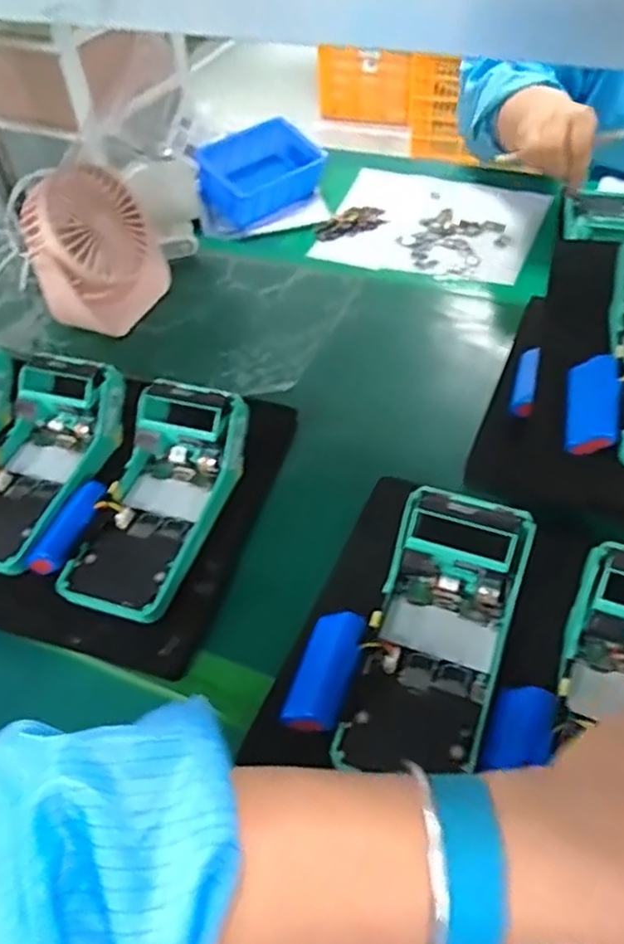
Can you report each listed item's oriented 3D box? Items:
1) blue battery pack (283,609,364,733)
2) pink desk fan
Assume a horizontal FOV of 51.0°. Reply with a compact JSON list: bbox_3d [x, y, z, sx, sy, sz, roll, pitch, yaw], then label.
[{"bbox_3d":[0.008,0.114,0.376,0.032,0.020,0.070,15,51,16],"label":"blue battery pack"},{"bbox_3d":[-0.199,-0.207,0.627,0.066,0.141,0.123,15,51,16],"label":"pink desk fan"}]

